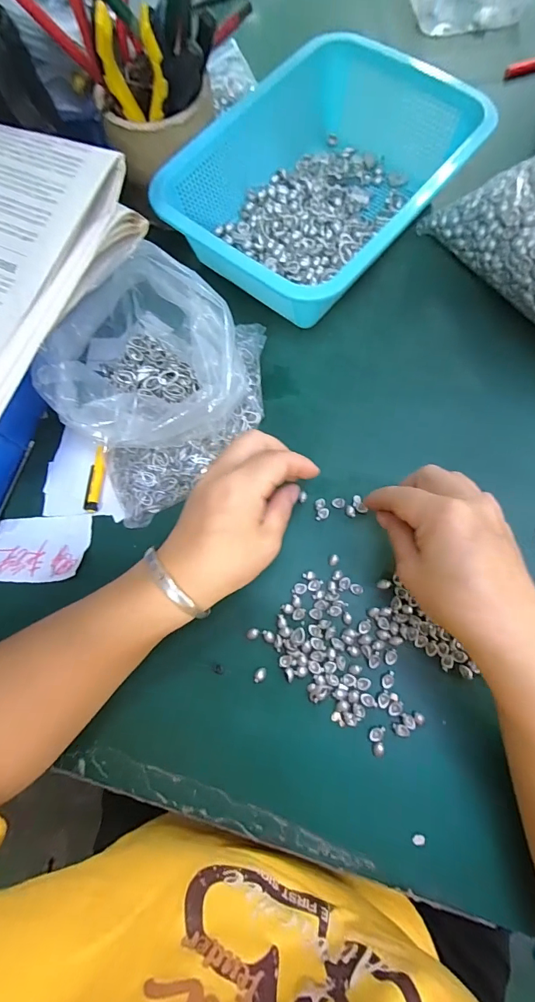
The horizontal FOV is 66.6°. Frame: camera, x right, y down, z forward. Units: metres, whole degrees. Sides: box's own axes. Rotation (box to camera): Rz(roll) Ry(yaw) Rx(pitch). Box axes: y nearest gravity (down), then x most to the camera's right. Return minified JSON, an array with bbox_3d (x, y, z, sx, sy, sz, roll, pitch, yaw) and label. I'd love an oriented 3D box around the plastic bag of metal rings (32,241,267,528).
[{"bbox_3d":[-0.074,-0.098,0.317,0.181,0.097,0.146,-34,74,-7],"label":"plastic bag of metal rings"}]

